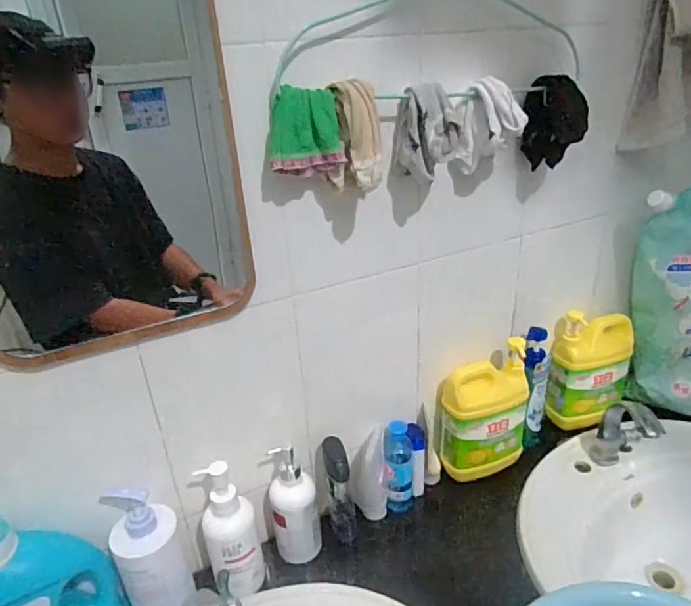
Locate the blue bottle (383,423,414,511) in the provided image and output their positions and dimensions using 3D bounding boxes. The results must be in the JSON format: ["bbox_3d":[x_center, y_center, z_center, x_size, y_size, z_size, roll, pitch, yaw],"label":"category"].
[{"bbox_3d":[0.087,0.278,0.846,0.046,0.175,0.048,-3,26,1],"label":"blue bottle"}]

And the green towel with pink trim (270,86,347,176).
[{"bbox_3d":[-0.043,-0.187,0.569,0.081,0.088,0.023,-11,27,-16],"label":"green towel with pink trim"}]

